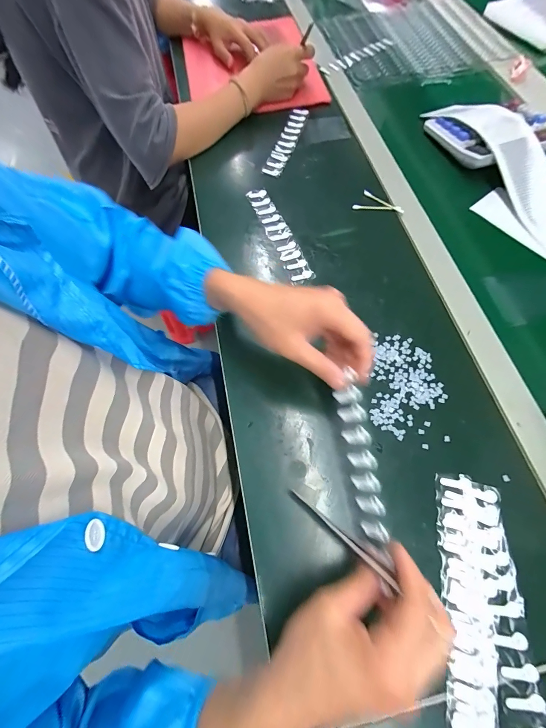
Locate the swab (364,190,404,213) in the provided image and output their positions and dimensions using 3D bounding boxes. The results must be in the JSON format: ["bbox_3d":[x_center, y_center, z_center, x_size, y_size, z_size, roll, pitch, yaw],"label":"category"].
[{"bbox_3d":[0.173,-0.254,0.492,0.007,0.009,0.074,-41,71,-15],"label":"swab"}]

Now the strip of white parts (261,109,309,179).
[{"bbox_3d":[0.027,-0.407,0.568,0.036,0.009,0.190,16,67,9],"label":"strip of white parts"}]

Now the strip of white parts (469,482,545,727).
[{"bbox_3d":[0.205,0.219,0.272,0.033,0.006,0.211,2,66,3],"label":"strip of white parts"}]

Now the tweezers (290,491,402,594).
[{"bbox_3d":[0.057,0.146,0.271,0.008,0.006,0.111,-44,47,-20],"label":"tweezers"}]

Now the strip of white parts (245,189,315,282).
[{"bbox_3d":[0.008,-0.197,0.473,0.031,0.011,0.189,-21,67,-8],"label":"strip of white parts"}]

